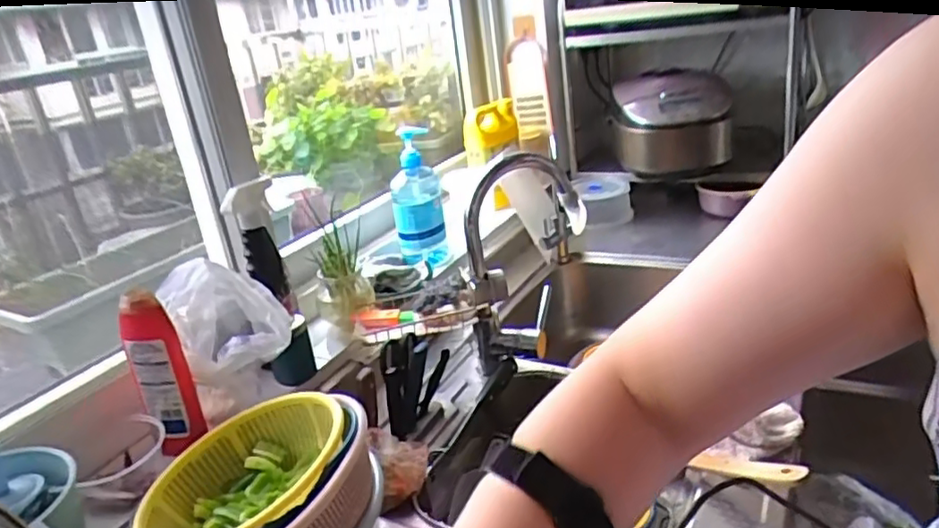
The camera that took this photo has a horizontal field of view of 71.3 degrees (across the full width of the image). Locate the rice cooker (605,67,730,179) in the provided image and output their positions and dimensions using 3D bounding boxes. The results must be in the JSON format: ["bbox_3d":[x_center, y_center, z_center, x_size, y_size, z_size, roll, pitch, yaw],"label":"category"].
[{"bbox_3d":[0.475,-0.336,1.577,0.255,0.217,0.234,-4,22,9],"label":"rice cooker"}]

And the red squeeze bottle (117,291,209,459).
[{"bbox_3d":[-0.352,0.126,0.749,0.054,0.197,0.034,-20,25,-27],"label":"red squeeze bottle"}]

